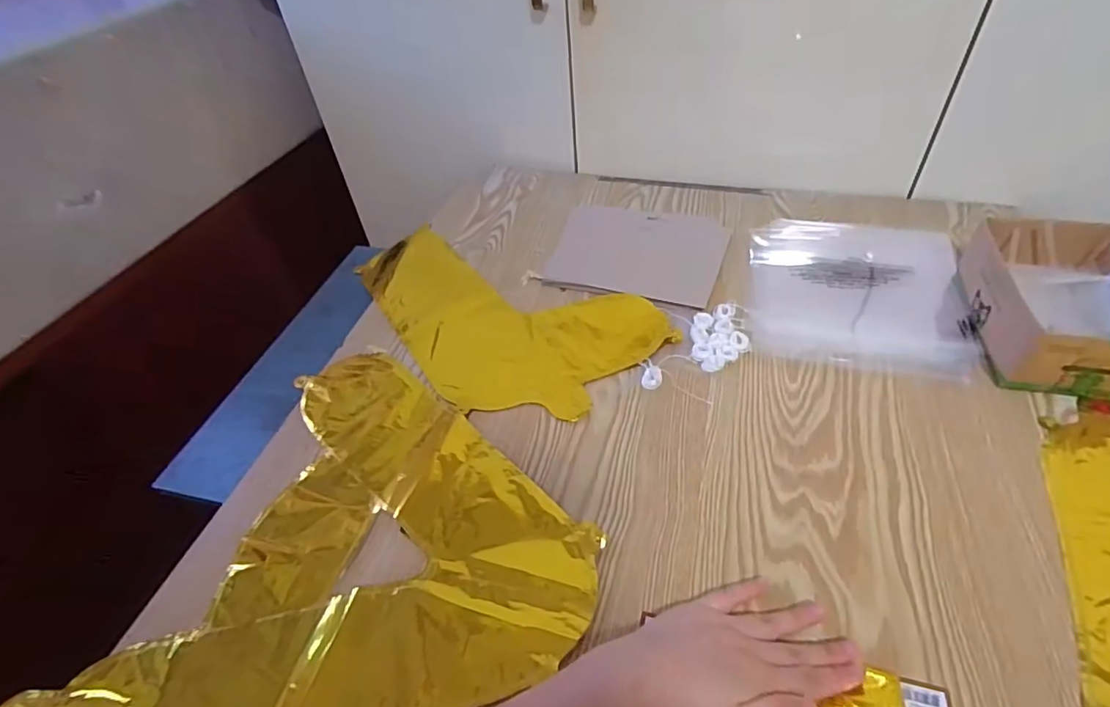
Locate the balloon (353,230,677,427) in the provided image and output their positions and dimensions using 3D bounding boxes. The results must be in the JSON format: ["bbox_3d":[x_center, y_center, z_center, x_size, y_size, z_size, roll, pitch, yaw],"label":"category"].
[{"bbox_3d":[-0.090,-0.048,0.631,0.397,0.007,0.214,25,53,28],"label":"balloon"}]

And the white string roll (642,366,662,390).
[{"bbox_3d":[0.094,0.023,0.537,0.019,0.011,0.023,3,46,11],"label":"white string roll"}]

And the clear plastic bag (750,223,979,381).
[{"bbox_3d":[0.330,-0.078,0.612,0.210,0.009,0.244,9,47,15],"label":"clear plastic bag"}]

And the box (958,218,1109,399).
[{"bbox_3d":[0.477,-0.045,0.518,0.128,0.067,0.182,8,47,15],"label":"box"}]

